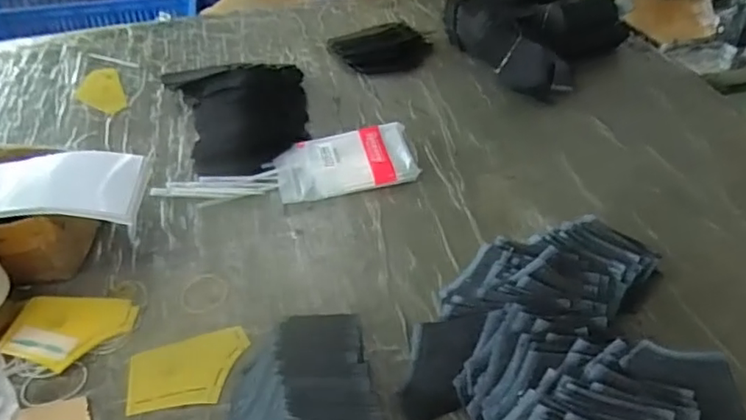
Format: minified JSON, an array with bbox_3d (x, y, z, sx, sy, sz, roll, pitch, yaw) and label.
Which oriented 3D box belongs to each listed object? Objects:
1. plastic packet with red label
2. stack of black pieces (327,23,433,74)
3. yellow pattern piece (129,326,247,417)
[{"bbox_3d":[-0.033,-0.060,0.738,0.171,0.034,0.095,-8,41,-6],"label":"plastic packet with red label"},{"bbox_3d":[0.013,-0.278,0.974,0.157,0.030,0.146,-18,43,-17],"label":"stack of black pieces"},{"bbox_3d":[-0.168,0.145,0.531,0.105,0.004,0.072,-11,41,-9],"label":"yellow pattern piece"}]

